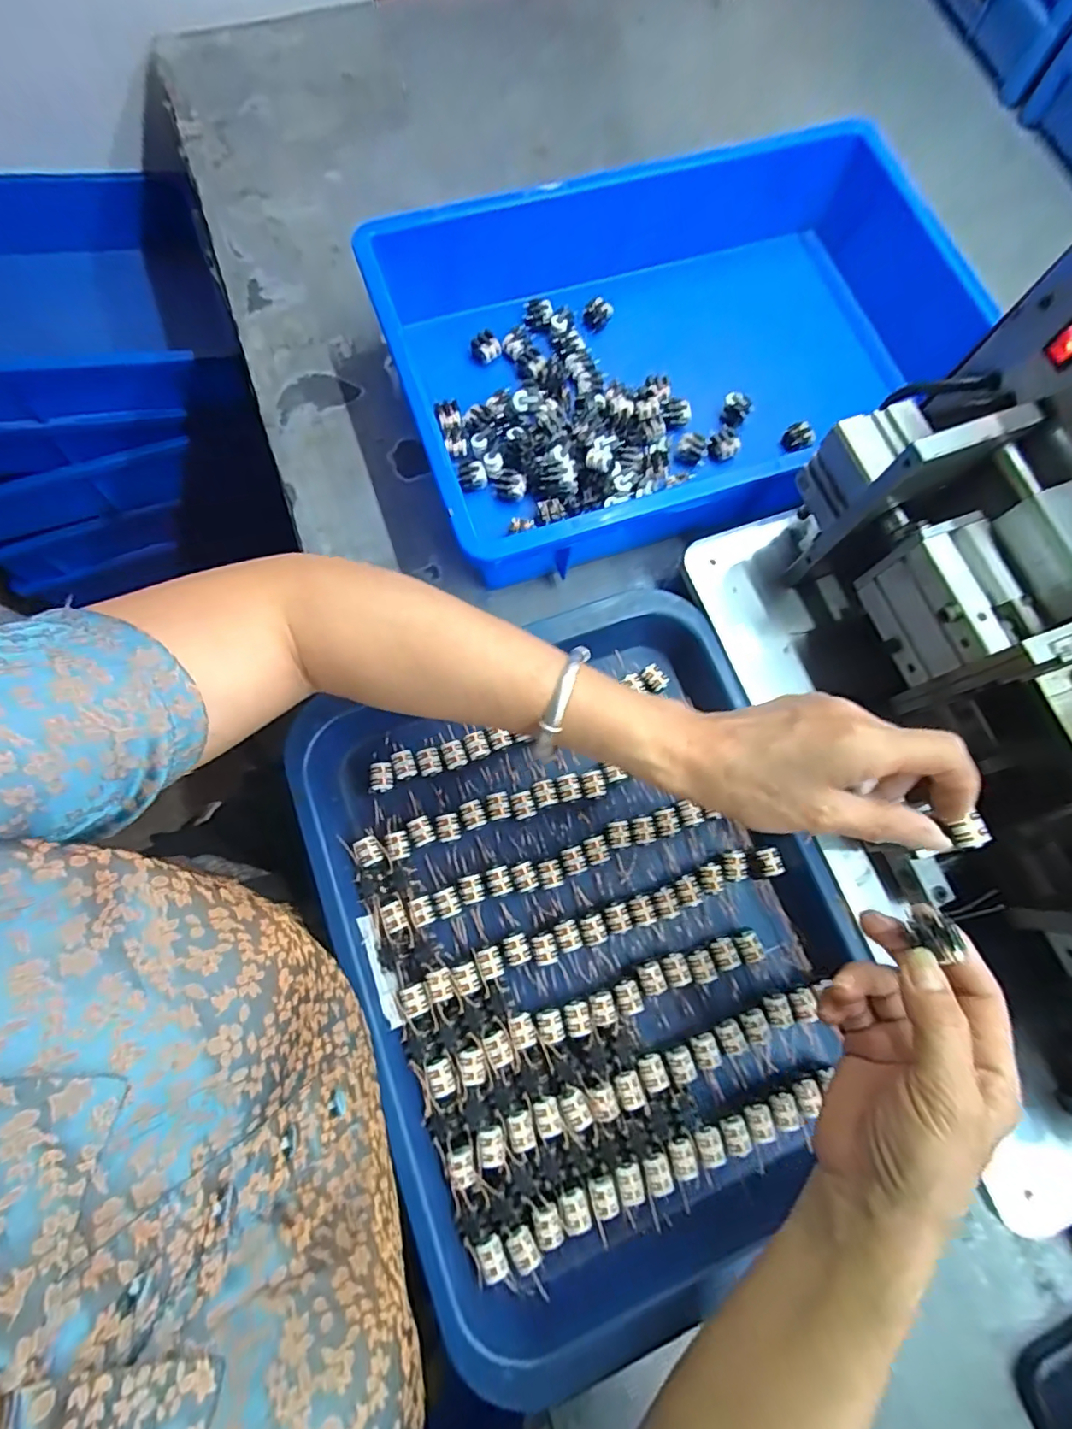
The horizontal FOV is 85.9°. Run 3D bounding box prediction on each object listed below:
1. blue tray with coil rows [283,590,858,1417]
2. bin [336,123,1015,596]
[{"bbox_3d":[0.037,0.126,0.360,0.307,0.049,0.384,-19,77,-11],"label":"blue tray with coil rows"},{"bbox_3d":[0.115,-0.278,0.434,0.420,0.071,0.277,-17,77,-10],"label":"bin"}]

